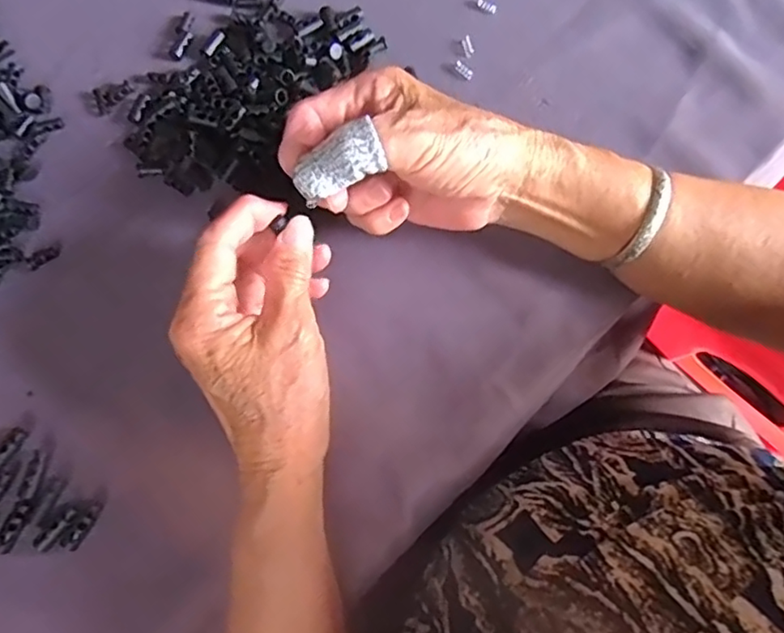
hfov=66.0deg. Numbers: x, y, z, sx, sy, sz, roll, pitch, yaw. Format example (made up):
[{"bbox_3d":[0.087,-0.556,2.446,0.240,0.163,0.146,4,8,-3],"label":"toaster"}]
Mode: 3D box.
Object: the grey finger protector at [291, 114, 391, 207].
[{"bbox_3d":[-0.024,-0.067,0.271,0.044,0.014,0.017,-32,75,26],"label":"grey finger protector"}]

